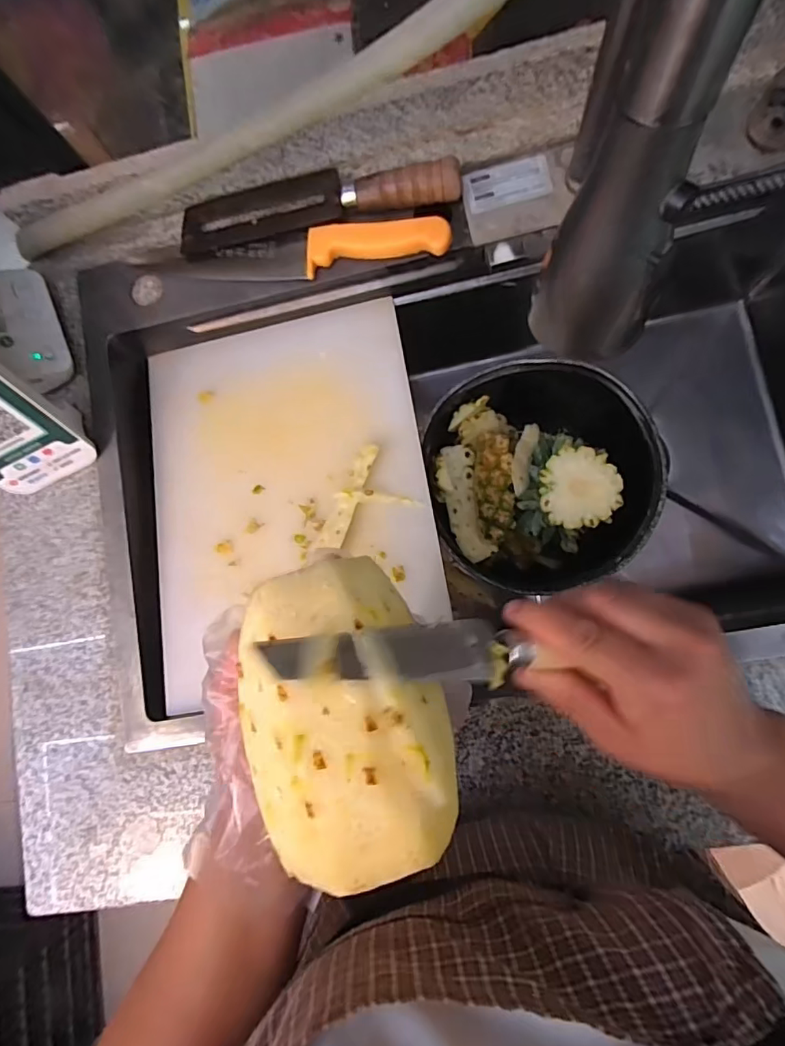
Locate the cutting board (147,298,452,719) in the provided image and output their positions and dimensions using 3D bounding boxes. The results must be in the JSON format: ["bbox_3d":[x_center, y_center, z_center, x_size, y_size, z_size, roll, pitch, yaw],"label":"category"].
[{"bbox_3d":[-0.107,-0.039,0.511,0.275,0.021,0.362,-11,75,8],"label":"cutting board"}]

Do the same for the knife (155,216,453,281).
[{"bbox_3d":[-0.085,-0.253,0.485,0.271,0.029,0.038,-5,86,7],"label":"knife"}]

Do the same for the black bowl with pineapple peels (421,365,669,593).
[{"bbox_3d":[0.162,-0.049,0.601,0.222,0.167,0.240,-1,83,8],"label":"black bowl with pineapple peels"}]

